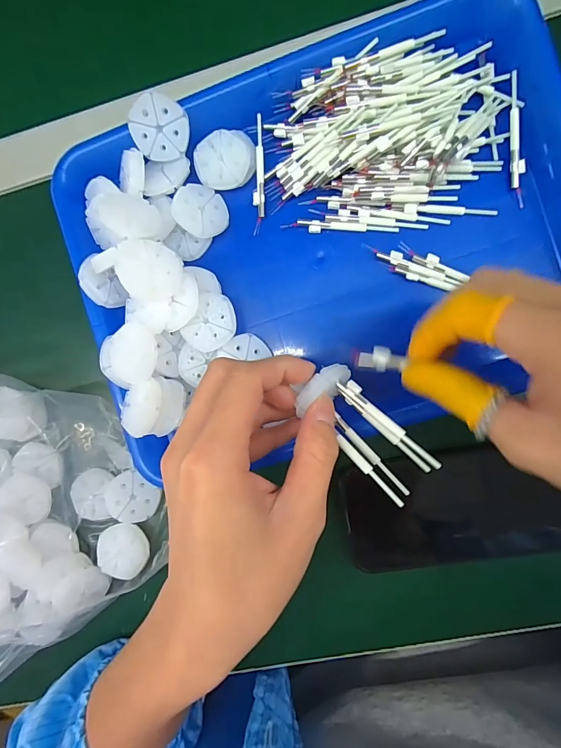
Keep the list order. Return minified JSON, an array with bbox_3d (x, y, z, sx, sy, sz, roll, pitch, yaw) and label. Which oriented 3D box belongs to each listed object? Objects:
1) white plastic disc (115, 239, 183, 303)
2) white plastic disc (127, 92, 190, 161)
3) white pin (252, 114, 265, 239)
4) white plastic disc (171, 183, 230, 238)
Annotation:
[{"bbox_3d":[-0.082,-0.064,0.241,0.038,0.011,0.038,-2,93,-22],"label":"white plastic disc"},{"bbox_3d":[-0.080,-0.163,0.255,0.037,0.004,0.037,-5,123,-8],"label":"white plastic disc"},{"bbox_3d":[-0.016,-0.140,0.269,0.008,0.005,0.080,-1,91,7],"label":"white pin"},{"bbox_3d":[-0.055,-0.113,0.264,0.037,0.004,0.037,4,79,-24],"label":"white plastic disc"}]

